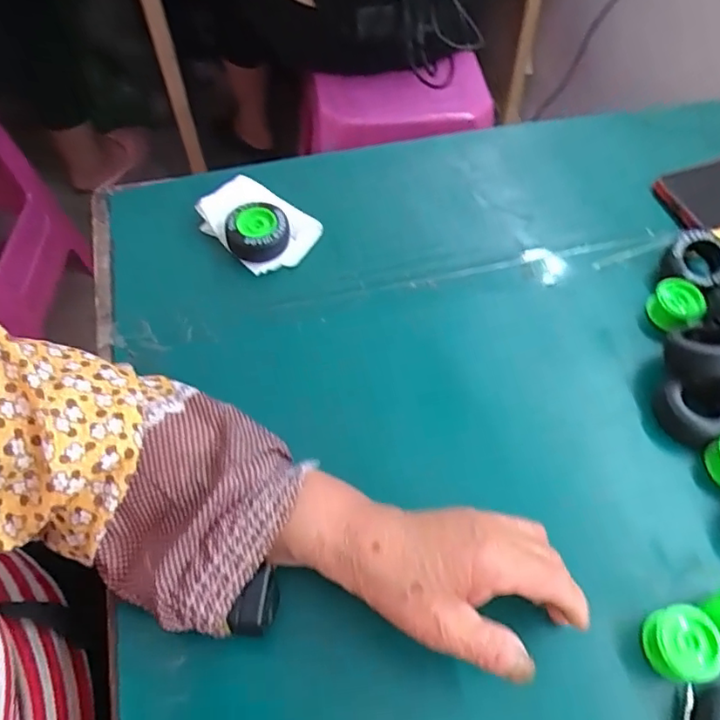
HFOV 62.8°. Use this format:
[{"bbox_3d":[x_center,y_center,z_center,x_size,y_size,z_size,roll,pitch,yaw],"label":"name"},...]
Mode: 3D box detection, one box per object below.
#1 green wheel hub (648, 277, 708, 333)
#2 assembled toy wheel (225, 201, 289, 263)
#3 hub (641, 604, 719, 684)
[{"bbox_3d":[0.234,-0.038,0.439,0.034,0.023,0.045,31,61,16],"label":"green wheel hub"},{"bbox_3d":[-0.080,-0.100,0.461,0.047,0.023,0.051,1,57,-2],"label":"assembled toy wheel"},{"bbox_3d":[0.174,0.154,0.319,0.031,0.025,0.035,0,57,-2],"label":"hub"}]

